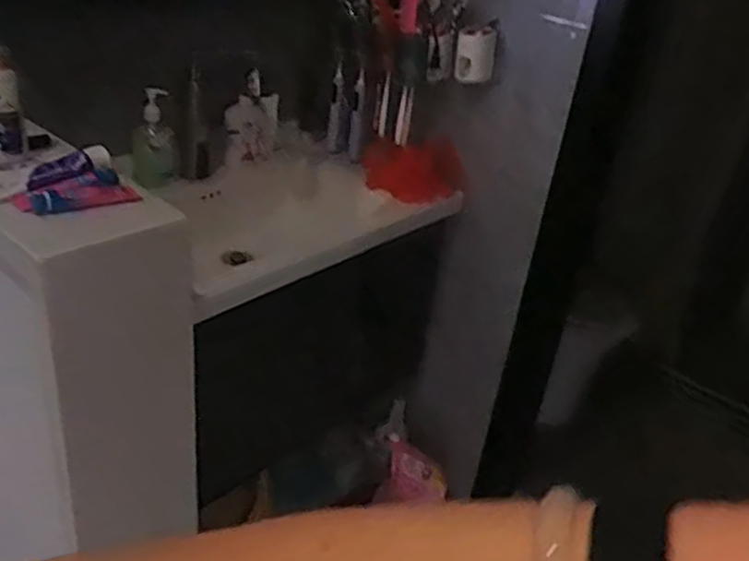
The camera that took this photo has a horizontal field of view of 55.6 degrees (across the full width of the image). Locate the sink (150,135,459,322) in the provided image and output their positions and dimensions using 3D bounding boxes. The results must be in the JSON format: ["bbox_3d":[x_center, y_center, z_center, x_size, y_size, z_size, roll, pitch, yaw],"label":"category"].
[{"bbox_3d":[-0.199,-0.105,1.399,0.424,0.157,0.636,28,37,32],"label":"sink"}]

